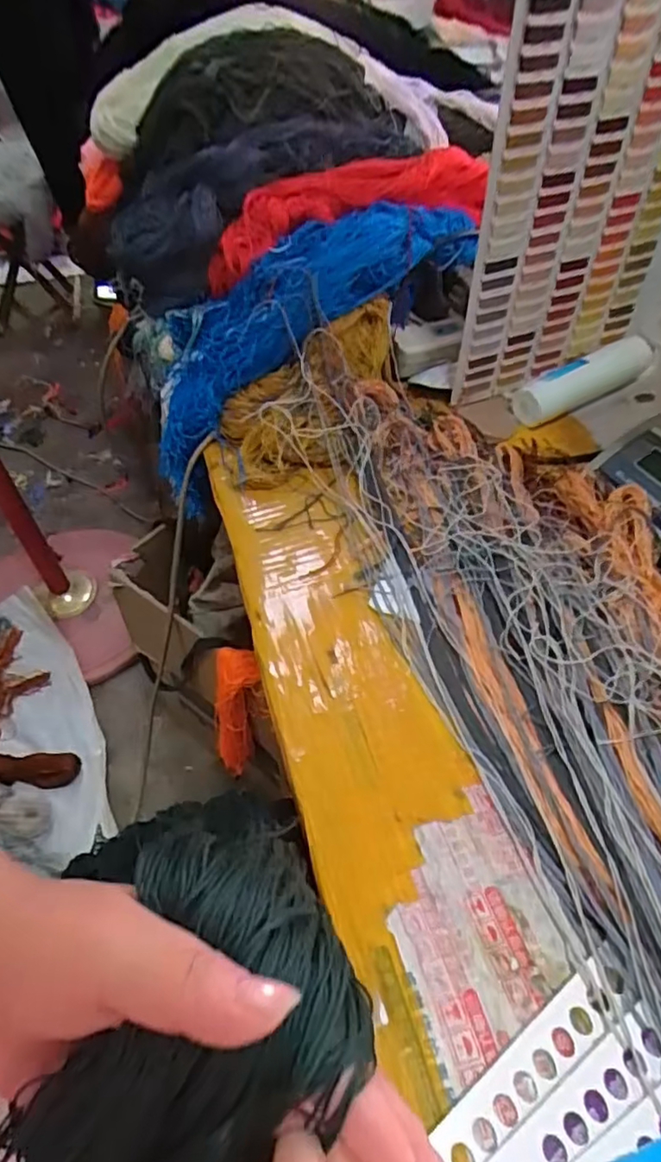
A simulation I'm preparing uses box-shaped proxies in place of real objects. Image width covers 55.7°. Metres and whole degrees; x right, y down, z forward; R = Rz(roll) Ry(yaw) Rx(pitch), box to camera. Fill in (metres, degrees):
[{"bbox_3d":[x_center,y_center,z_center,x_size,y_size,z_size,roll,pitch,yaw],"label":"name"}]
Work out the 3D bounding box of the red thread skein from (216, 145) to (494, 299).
[{"bbox_3d":[0.016,-0.376,0.647,0.291,0.088,0.072,-11,51,-9],"label":"red thread skein"}]

